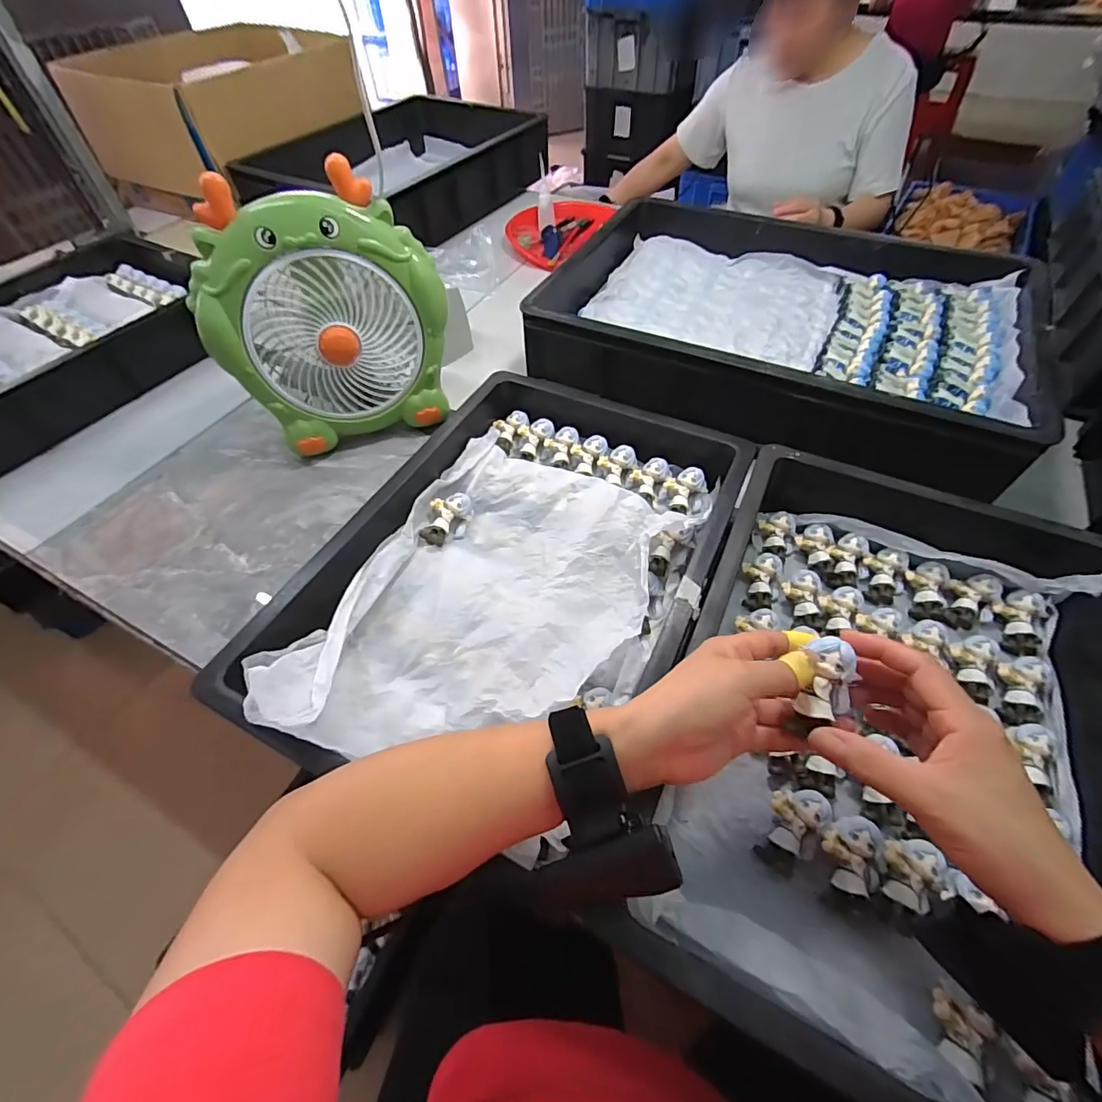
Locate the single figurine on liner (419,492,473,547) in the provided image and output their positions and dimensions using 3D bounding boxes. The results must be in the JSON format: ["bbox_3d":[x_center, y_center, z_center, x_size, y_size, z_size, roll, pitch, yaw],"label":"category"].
[{"bbox_3d":[-0.108,-0.033,0.512,0.037,0.027,0.059,18,56,14],"label":"single figurine on liner"}]

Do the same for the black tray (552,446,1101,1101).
[{"bbox_3d":[0.259,0.120,0.385,0.308,0.094,0.462,23,57,17],"label":"black tray"}]

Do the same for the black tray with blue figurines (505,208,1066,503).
[{"bbox_3d":[0.305,-0.316,0.677,0.574,0.098,0.387,22,57,17],"label":"black tray with blue figurines"}]

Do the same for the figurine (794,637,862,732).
[{"bbox_3d":[0.168,0.082,0.298,0.027,0.027,0.055,13,82,25],"label":"figurine"}]

